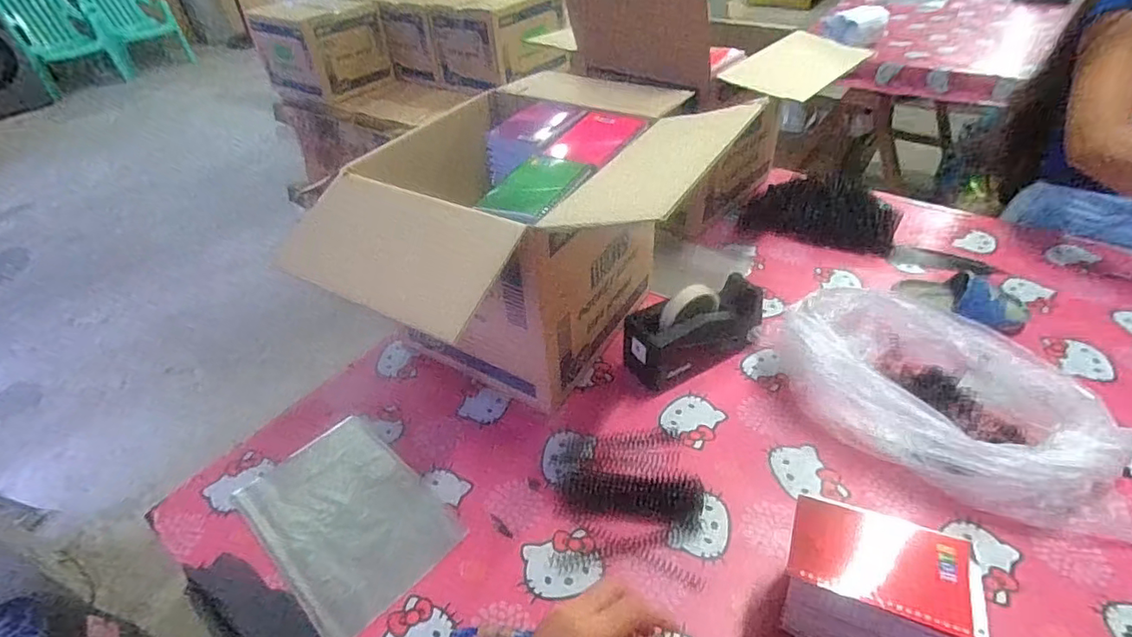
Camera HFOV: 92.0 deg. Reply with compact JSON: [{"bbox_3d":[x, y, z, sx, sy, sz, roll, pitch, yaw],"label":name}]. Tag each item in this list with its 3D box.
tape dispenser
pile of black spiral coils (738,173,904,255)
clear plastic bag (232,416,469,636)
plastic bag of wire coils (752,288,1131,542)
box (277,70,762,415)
[{"bbox_3d":[0.182,0.013,0.770,0.203,0.113,0.080,-21,43,-19],"label":"tape dispenser"},{"bbox_3d":[0.484,-0.208,1.045,0.276,0.058,0.168,12,43,18],"label":"pile of black spiral coils"},{"bbox_3d":[-0.258,0.226,0.638,0.259,0.005,0.165,30,51,33],"label":"clear plastic bag"},{"bbox_3d":[0.466,0.084,0.668,0.251,0.108,0.400,-29,47,-27],"label":"plastic bag of wire coils"},{"bbox_3d":[-0.026,-0.137,0.813,0.322,0.303,0.410,24,48,28],"label":"box"}]

